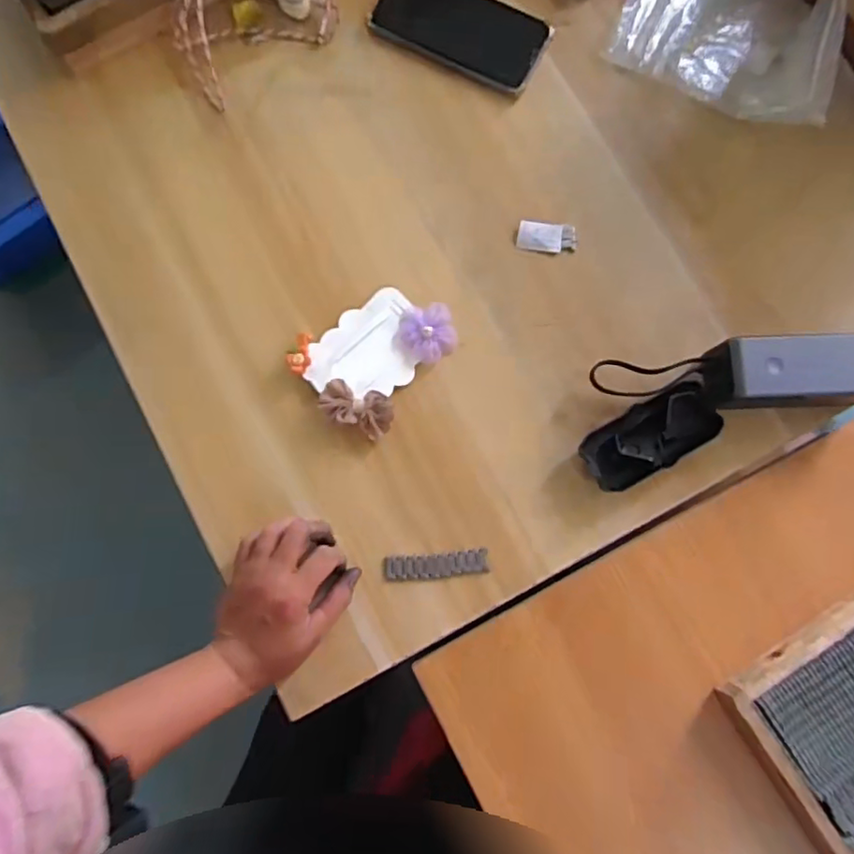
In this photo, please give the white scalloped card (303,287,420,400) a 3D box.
[{"bbox_3d":[-0.046,-0.062,0.499,0.076,0.005,0.103,43,79,3],"label":"white scalloped card"}]

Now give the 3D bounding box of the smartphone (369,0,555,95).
[{"bbox_3d":[0.030,-0.364,0.548,0.155,0.011,0.081,26,83,3],"label":"smartphone"}]

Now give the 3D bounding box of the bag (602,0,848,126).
[{"bbox_3d":[0.271,-0.354,0.534,0.192,0.043,0.144,24,79,8],"label":"bag"}]

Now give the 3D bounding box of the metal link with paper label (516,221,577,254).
[{"bbox_3d":[0.104,-0.164,0.522,0.050,0.004,0.026,6,83,1],"label":"metal link with paper label"}]

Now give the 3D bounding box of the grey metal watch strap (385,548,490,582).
[{"bbox_3d":[0.008,0.110,0.481,0.081,0.008,0.019,-4,83,-1],"label":"grey metal watch strap"}]

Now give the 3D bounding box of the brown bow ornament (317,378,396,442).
[{"bbox_3d":[-0.055,-0.016,0.488,0.060,0.020,0.035,30,84,4],"label":"brown bow ornament"}]

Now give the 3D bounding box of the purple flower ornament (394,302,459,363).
[{"bbox_3d":[-0.002,-0.077,0.501,0.049,0.012,0.046,0,83,0],"label":"purple flower ornament"}]

